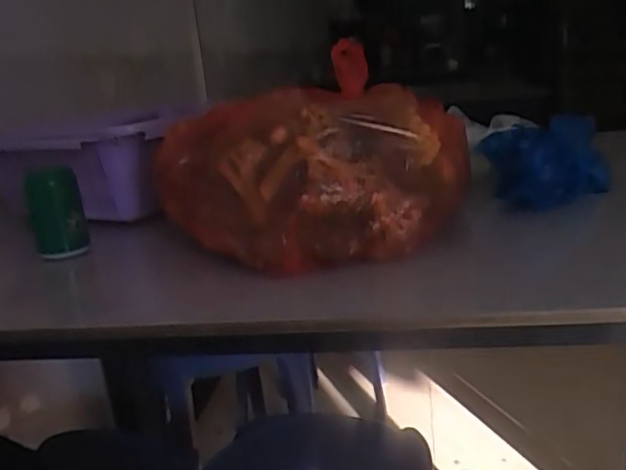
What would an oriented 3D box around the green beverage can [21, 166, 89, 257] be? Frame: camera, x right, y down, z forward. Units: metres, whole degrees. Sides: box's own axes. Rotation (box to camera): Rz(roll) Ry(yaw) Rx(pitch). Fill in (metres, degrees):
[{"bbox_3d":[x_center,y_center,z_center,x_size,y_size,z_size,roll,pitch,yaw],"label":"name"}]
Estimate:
[{"bbox_3d":[-0.249,-0.022,0.610,0.049,0.085,0.042,-12,17,-22],"label":"green beverage can"}]

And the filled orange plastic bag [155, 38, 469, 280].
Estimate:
[{"bbox_3d":[-0.012,-0.066,0.555,0.206,0.152,0.207,-14,18,-26],"label":"filled orange plastic bag"}]

